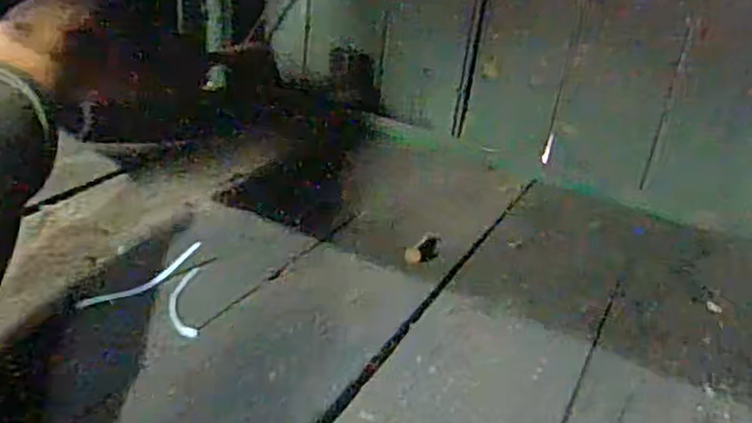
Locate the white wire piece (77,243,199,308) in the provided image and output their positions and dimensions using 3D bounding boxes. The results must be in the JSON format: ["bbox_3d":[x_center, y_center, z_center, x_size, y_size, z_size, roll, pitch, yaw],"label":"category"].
[{"bbox_3d":[-0.129,0.037,0.381,0.008,0.011,0.079,21,30,27],"label":"white wire piece"}]

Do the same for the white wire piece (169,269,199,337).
[{"bbox_3d":[-0.107,0.048,0.377,0.015,0.004,0.064,-1,27,-15],"label":"white wire piece"}]

